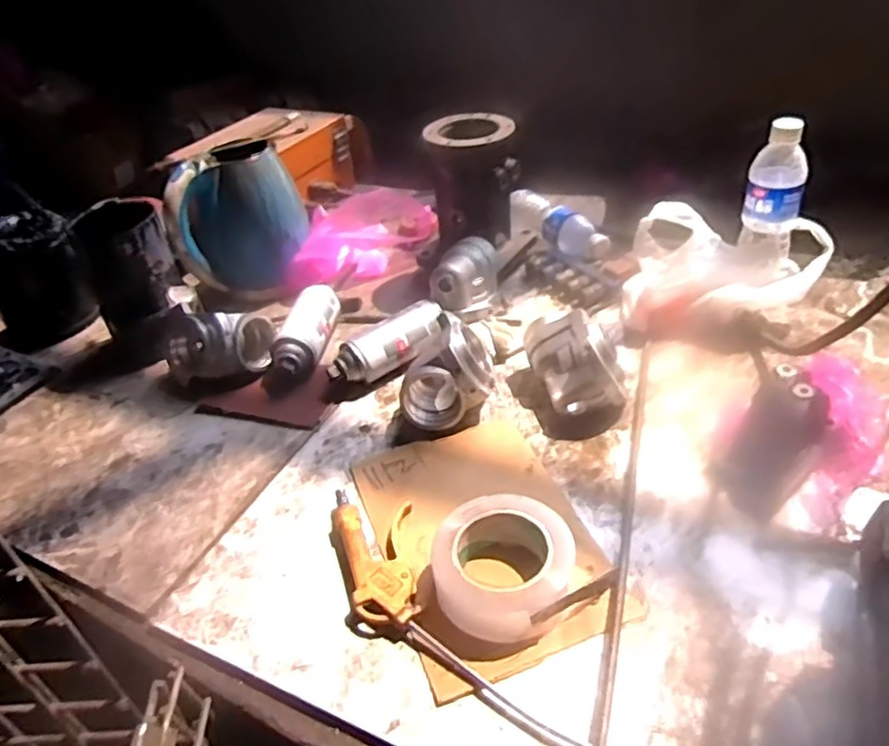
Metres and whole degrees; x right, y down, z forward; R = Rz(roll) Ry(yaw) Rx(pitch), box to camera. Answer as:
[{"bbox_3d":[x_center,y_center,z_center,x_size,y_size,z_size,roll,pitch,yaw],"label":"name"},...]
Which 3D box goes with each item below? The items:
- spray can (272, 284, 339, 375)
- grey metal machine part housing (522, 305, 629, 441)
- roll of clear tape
[{"bbox_3d":[-0.179,-0.061,0.889,0.055,0.047,0.172,2,38,10],"label":"spray can"},{"bbox_3d":[0.145,-0.005,0.762,0.113,0.098,0.121,-8,38,-2],"label":"grey metal machine part housing"},{"bbox_3d":[0.051,0.164,0.576,0.117,0.055,0.118,-4,38,3],"label":"roll of clear tape"}]

